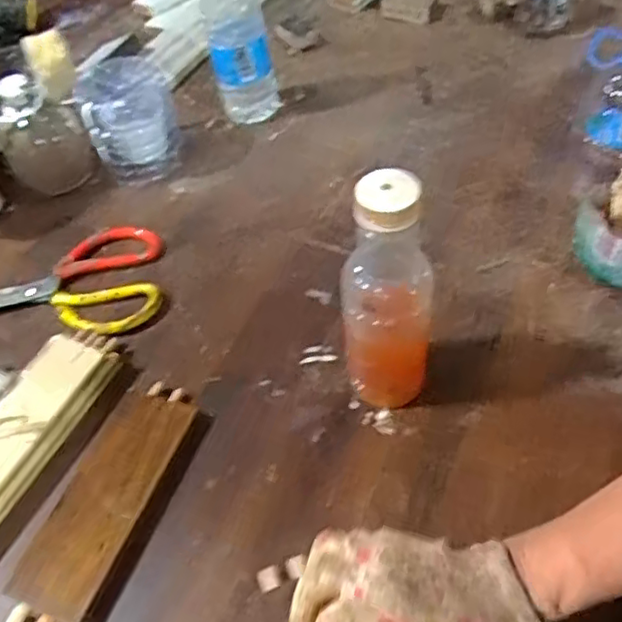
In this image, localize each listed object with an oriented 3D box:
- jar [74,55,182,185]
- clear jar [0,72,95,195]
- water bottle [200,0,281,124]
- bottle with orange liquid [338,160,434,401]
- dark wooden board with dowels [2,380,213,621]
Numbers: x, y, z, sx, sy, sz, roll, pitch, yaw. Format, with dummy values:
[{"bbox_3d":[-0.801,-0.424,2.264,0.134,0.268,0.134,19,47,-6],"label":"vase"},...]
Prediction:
[{"bbox_3d":[-0.207,-0.221,0.744,0.097,0.108,0.090,-2,51,3],"label":"jar"},{"bbox_3d":[-0.299,-0.193,0.705,0.091,0.130,0.091,-2,51,3],"label":"clear jar"},{"bbox_3d":[-0.084,-0.322,0.745,0.069,0.198,0.076,-6,51,0],"label":"water bottle"},{"bbox_3d":[0.055,-0.006,0.467,0.063,0.209,0.056,1,51,6],"label":"bottle with orange liquid"},{"bbox_3d":[-0.152,0.142,0.489,0.074,0.021,0.199,15,54,16],"label":"dark wooden board with dowels"}]

